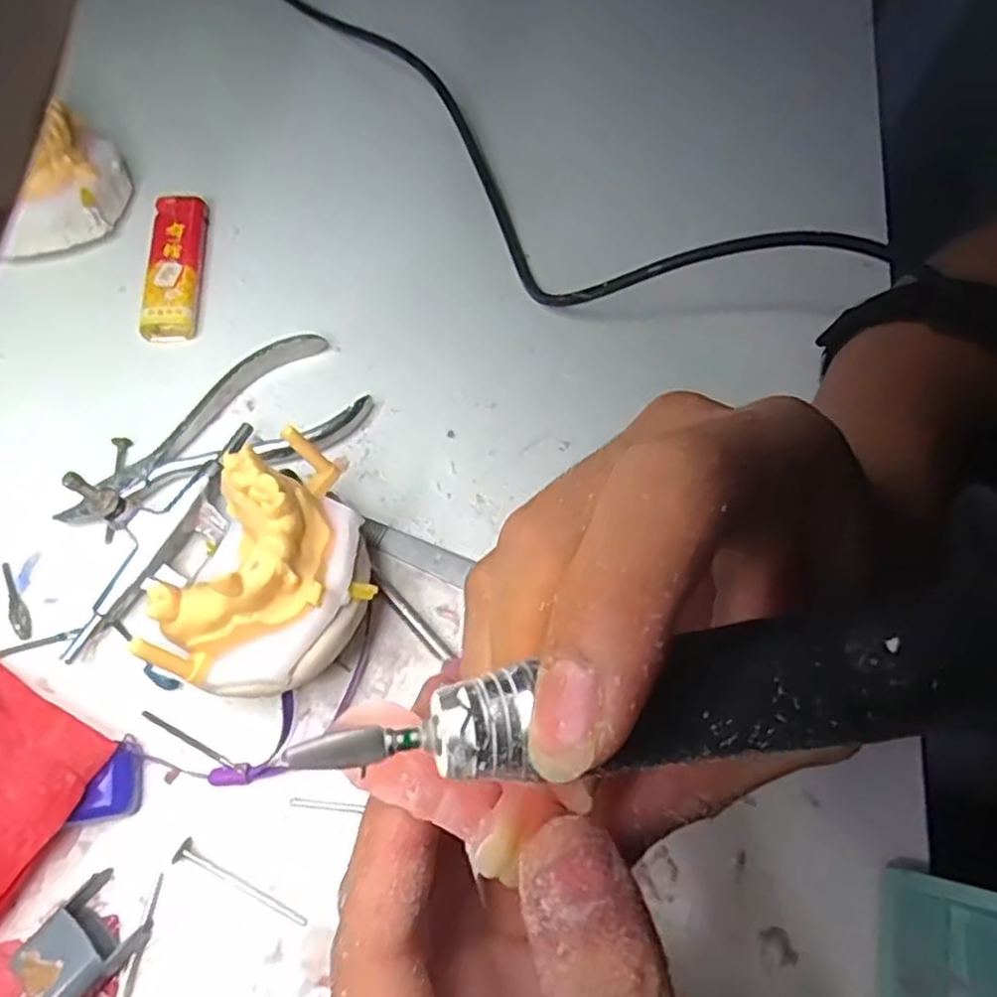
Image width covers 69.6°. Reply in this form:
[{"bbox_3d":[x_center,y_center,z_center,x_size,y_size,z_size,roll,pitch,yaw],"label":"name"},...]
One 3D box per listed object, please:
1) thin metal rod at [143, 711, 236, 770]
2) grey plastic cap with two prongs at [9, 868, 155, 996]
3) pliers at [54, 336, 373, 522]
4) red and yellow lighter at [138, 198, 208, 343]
[{"bbox_3d":[-0.103,0.080,0.239,0.038,0.004,0.004,26,65,9],"label":"thin metal rod"},{"bbox_3d":[-0.118,0.128,0.207,0.024,0.018,0.028,36,67,13],"label":"grey plastic cap with two prongs"},{"bbox_3d":[-0.113,-0.027,0.282,0.120,0.026,0.052,-33,70,-18],"label":"pliers"},{"bbox_3d":[-0.147,-0.106,0.327,0.023,0.010,0.082,-4,64,-6],"label":"red and yellow lighter"}]

